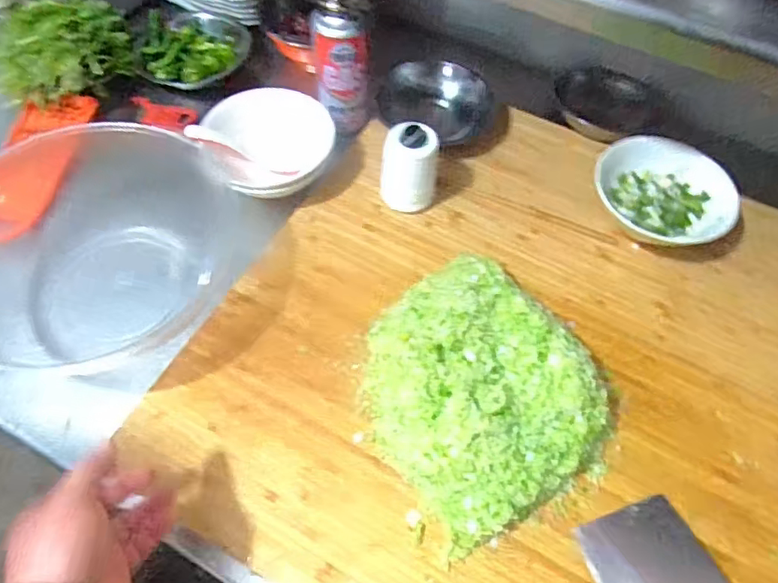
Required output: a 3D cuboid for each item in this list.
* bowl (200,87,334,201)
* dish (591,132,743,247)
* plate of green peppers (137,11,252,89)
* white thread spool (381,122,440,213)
[{"bbox_3d":[-0.138,-0.172,0.665,0.141,0.076,0.141,0,61,-1],"label":"bowl"},{"bbox_3d":[0.317,-0.109,0.650,0.150,0.062,0.140,0,61,-1],"label":"dish"},{"bbox_3d":[-0.290,-0.346,0.800,0.158,0.038,0.140,18,62,9],"label":"plate of green peppers"},{"bbox_3d":[0.024,-0.141,0.640,0.065,0.102,0.055,5,61,2],"label":"white thread spool"}]

